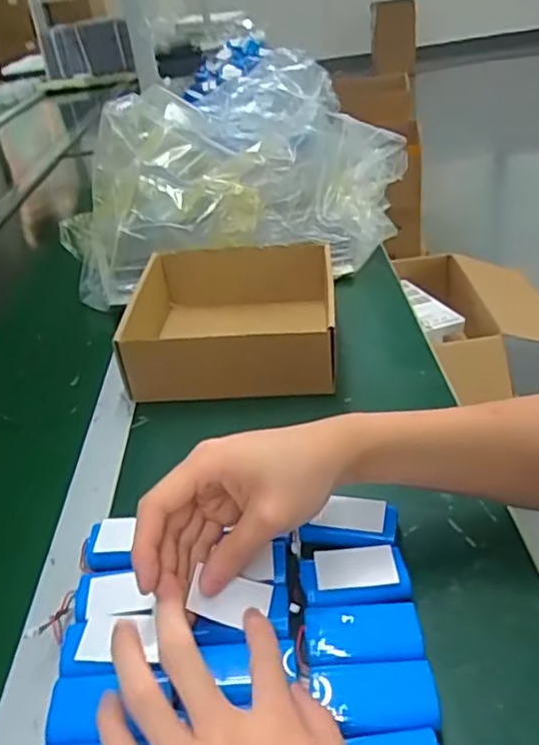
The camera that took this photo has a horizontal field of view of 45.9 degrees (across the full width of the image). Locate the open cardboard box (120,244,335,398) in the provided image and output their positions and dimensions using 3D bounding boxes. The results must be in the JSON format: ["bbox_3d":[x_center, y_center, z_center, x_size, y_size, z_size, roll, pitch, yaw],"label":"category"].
[{"bbox_3d":[-0.035,-0.057,0.671,0.199,0.071,0.200,-4,33,7],"label":"open cardboard box"}]

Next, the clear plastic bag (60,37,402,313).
[{"bbox_3d":[-0.048,-0.249,0.830,0.445,0.227,0.237,-13,33,-8],"label":"clear plastic bag"}]

